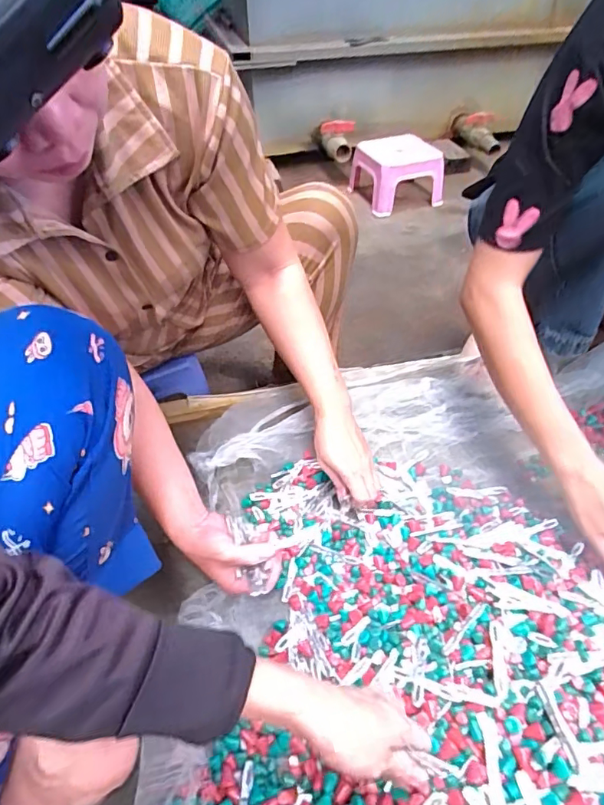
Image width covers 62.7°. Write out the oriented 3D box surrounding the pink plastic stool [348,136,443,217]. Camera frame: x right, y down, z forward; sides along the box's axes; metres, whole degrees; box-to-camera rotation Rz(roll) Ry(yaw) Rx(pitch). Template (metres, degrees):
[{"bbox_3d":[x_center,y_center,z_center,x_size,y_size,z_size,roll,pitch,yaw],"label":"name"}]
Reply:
[{"bbox_3d":[0.317,-0.755,1.631,0.243,0.165,0.238,-13,48,-9],"label":"pink plastic stool"}]

